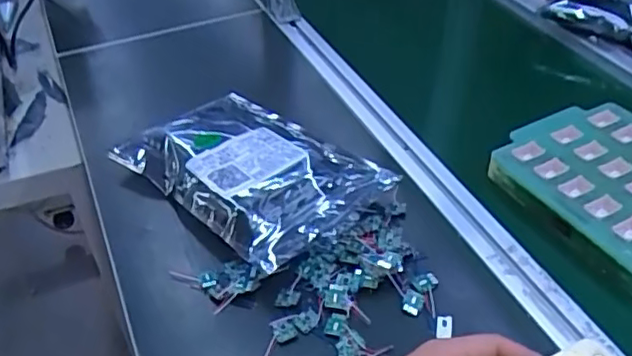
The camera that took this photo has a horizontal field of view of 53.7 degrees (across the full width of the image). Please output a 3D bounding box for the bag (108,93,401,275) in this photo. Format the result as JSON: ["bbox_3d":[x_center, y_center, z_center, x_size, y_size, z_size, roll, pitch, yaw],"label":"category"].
[{"bbox_3d":[-0.070,-0.014,0.624,0.249,0.040,0.163,32,51,32],"label":"bag"}]

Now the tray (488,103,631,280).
[{"bbox_3d":[0.300,0.005,0.608,0.182,0.024,0.224,-23,45,-22],"label":"tray"}]

